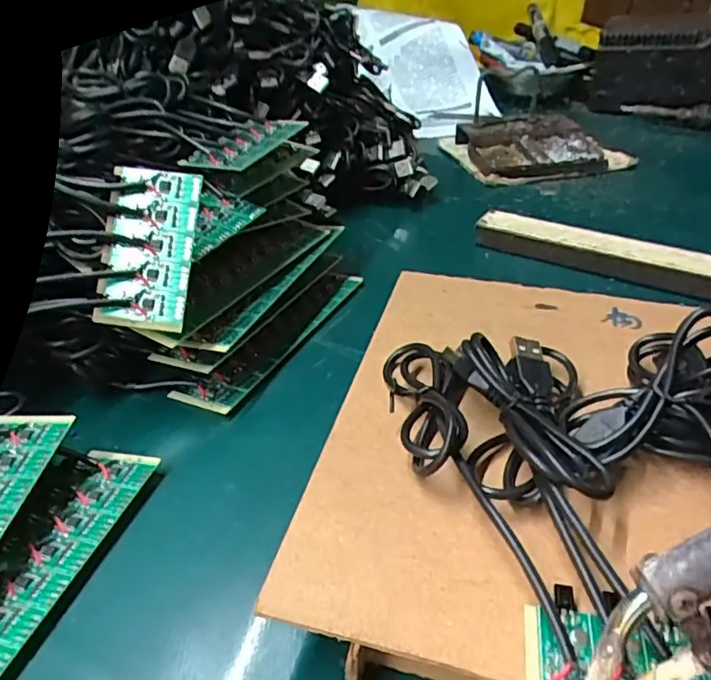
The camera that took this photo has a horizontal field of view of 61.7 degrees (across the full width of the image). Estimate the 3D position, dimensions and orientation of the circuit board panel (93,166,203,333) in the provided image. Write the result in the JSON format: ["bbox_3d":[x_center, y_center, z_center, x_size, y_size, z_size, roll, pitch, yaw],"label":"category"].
[{"bbox_3d":[-0.093,-0.041,0.268,0.039,0.071,0.004,6,-3,-1],"label":"circuit board panel"}]

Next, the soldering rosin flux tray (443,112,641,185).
[{"bbox_3d":[0.167,-0.184,0.551,0.138,0.022,0.110,-10,37,-15],"label":"soldering rosin flux tray"}]

